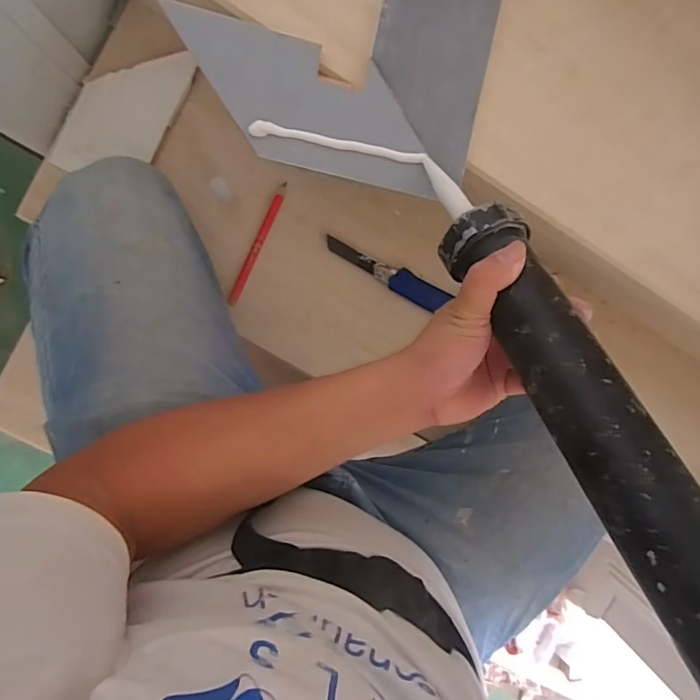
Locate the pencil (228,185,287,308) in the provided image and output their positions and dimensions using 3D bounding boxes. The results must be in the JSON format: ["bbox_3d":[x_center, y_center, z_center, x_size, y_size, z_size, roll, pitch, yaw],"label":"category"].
[{"bbox_3d":[-0.112,-0.128,0.599,0.014,0.007,0.156,25,92,-8],"label":"pencil"}]

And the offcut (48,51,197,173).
[{"bbox_3d":[-0.260,-0.274,0.565,0.104,0.014,0.173,27,91,-7],"label":"offcut"}]

